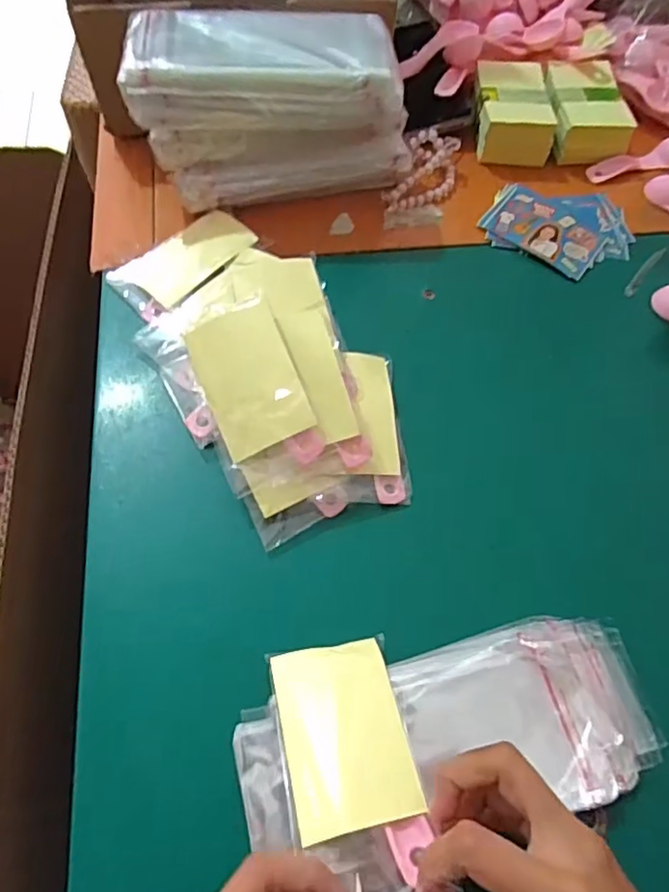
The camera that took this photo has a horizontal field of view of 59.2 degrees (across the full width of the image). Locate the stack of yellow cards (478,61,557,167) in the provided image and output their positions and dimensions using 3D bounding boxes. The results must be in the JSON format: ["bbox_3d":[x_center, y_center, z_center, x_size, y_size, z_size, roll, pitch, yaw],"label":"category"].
[{"bbox_3d":[0.164,-0.310,0.545,0.065,0.036,0.102,1,63,-3],"label":"stack of yellow cards"}]

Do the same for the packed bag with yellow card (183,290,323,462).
[{"bbox_3d":[-0.051,-0.035,0.367,0.057,0.008,0.103,-23,85,7],"label":"packed bag with yellow card"}]

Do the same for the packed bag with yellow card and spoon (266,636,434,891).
[{"bbox_3d":[0.015,0.171,0.270,0.064,0.024,0.171,-11,40,-9],"label":"packed bag with yellow card and spoon"}]

